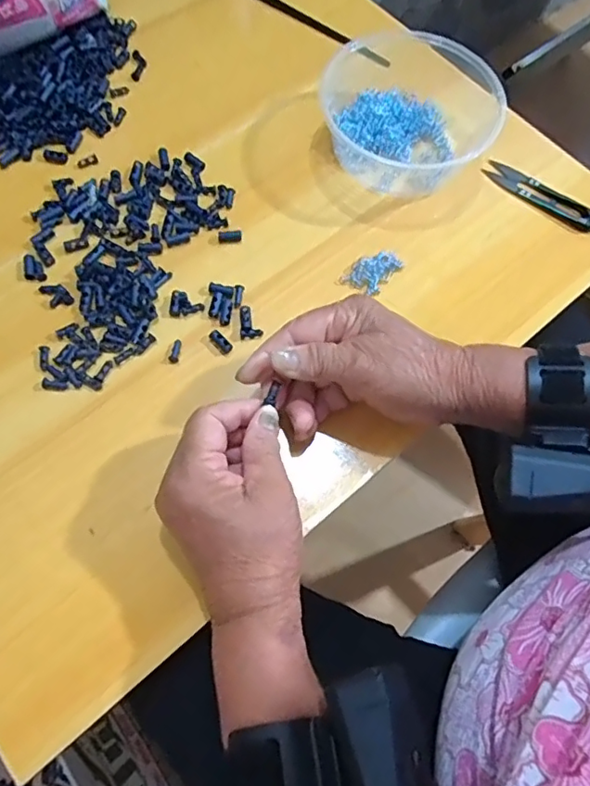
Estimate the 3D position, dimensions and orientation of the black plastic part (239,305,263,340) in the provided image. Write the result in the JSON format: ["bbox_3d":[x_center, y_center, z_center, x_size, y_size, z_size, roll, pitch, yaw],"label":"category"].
[{"bbox_3d":[-0.034,-0.053,0.406,0.015,0.004,0.027,-11,68,-7],"label":"black plastic part"}]

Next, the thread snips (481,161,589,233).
[{"bbox_3d":[0.208,-0.168,0.461,0.102,0.012,0.019,37,71,12],"label":"thread snips"}]

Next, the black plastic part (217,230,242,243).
[{"bbox_3d":[-0.051,-0.124,0.432,0.019,0.006,0.009,-4,68,-4],"label":"black plastic part"}]

